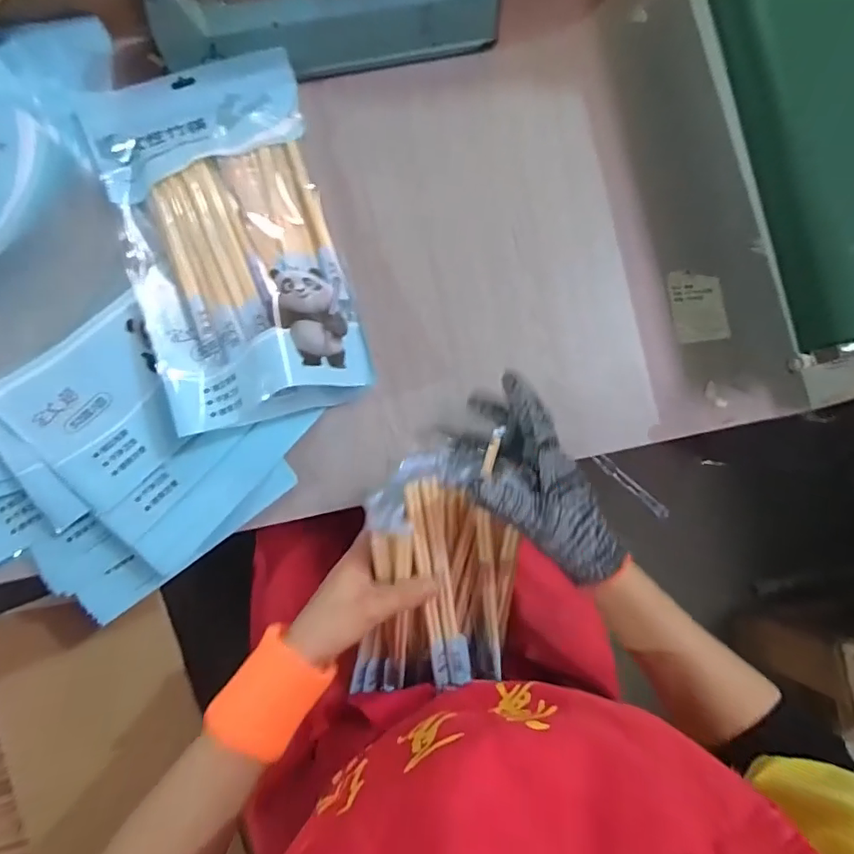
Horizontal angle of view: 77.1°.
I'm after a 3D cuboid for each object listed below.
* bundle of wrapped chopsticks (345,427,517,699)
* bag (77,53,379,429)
[{"bbox_3d":[0.005,0.129,0.431,0.130,0.041,0.230,-2,115,-1],"label":"bundle of wrapped chopsticks"},{"bbox_3d":[-0.170,-0.173,0.462,0.174,0.075,0.337,-20,84,-3],"label":"bag"}]

